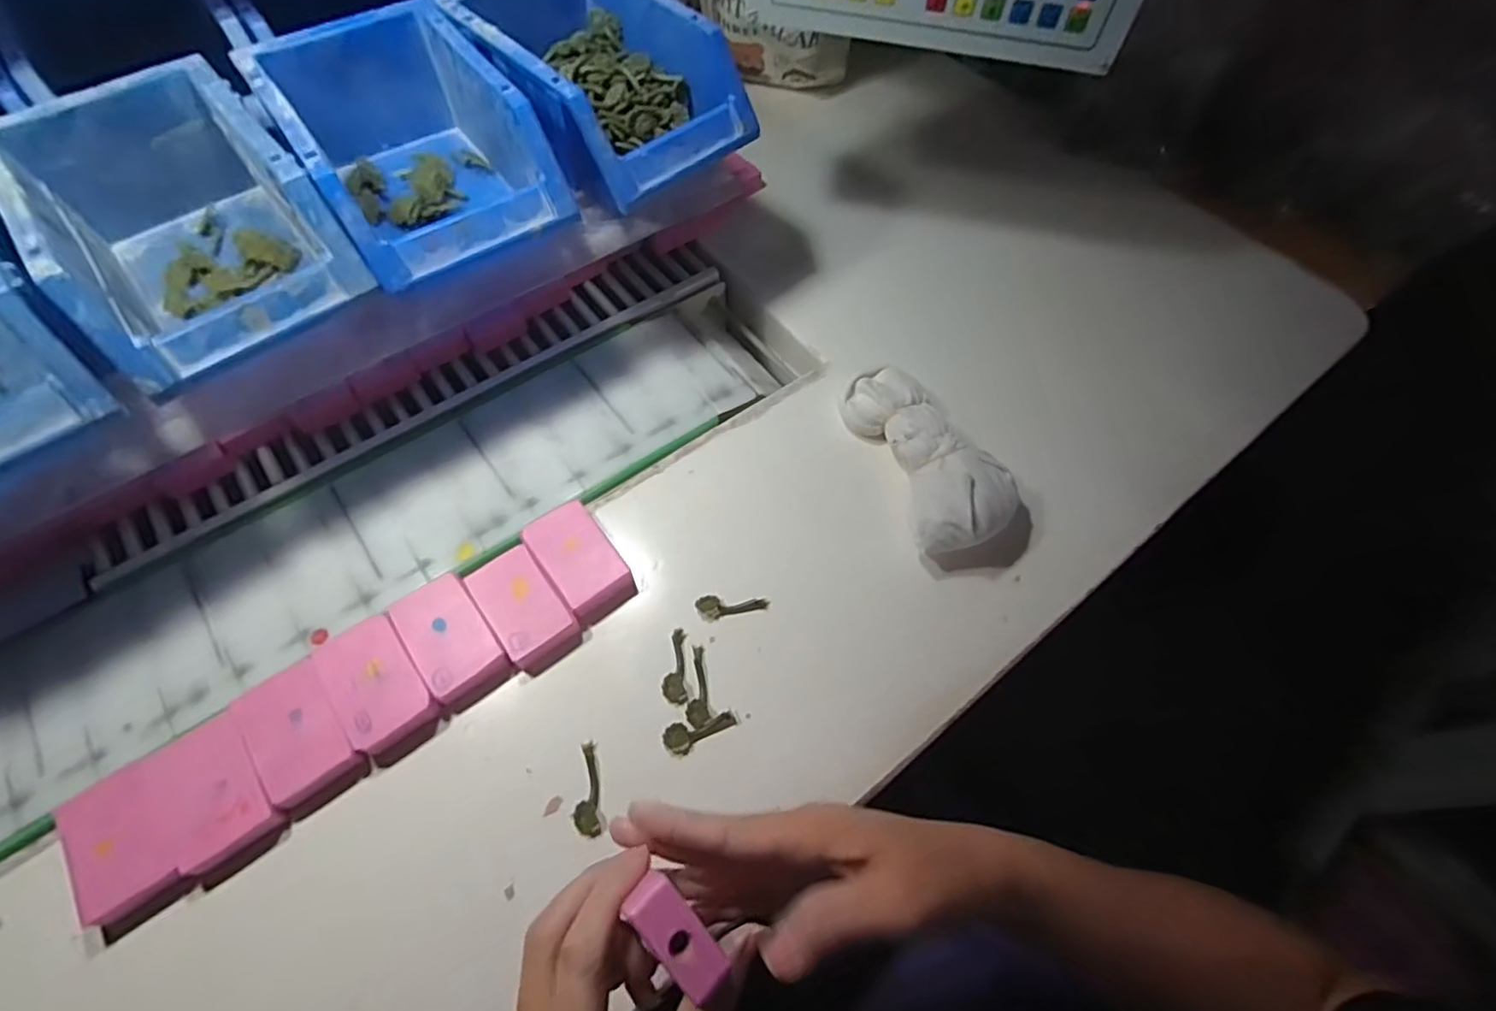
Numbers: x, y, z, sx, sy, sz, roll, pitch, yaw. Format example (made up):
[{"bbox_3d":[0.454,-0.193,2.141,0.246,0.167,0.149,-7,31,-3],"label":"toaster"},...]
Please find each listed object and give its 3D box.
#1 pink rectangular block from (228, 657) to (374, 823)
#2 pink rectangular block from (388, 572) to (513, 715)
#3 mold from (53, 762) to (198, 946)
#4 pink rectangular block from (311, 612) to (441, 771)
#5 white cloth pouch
[{"bbox_3d":[-0.252,0.127,0.360,0.045,0.018,0.078,-35,69,-19],"label":"pink rectangular block"},{"bbox_3d":[-0.180,0.081,0.389,0.044,0.016,0.075,-33,68,-19],"label":"pink rectangular block"},{"bbox_3d":[-0.324,0.177,0.334,0.044,0.020,0.073,-31,68,-18],"label":"mold"},{"bbox_3d":[-0.216,0.105,0.375,0.045,0.019,0.081,-34,69,-19],"label":"pink rectangular block"},{"bbox_3d":[0.132,-0.039,0.455,0.086,0.049,0.160,-16,64,-11],"label":"white cloth pouch"}]

